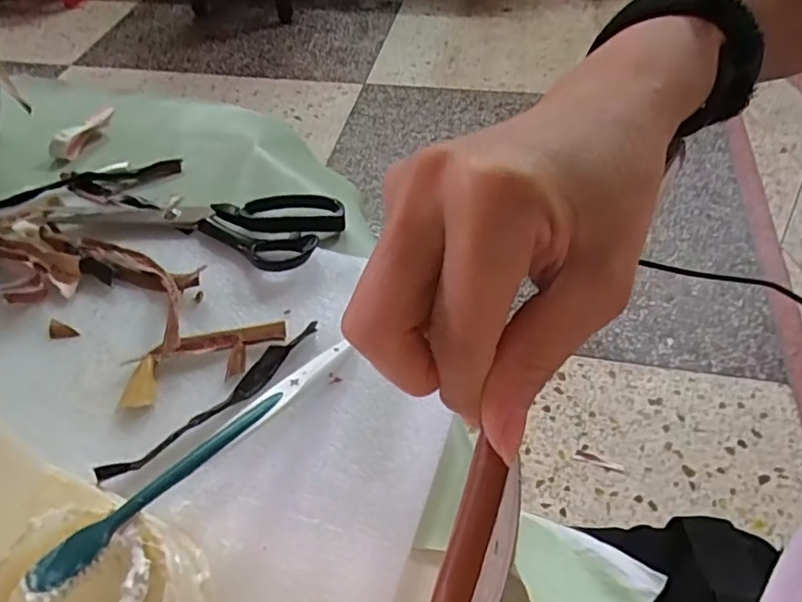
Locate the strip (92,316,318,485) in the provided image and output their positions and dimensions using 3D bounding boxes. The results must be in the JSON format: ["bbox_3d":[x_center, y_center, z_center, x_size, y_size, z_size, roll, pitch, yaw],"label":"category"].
[{"bbox_3d":[-0.097,0.052,0.323,0.136,0.008,0.015,-36,56,-27],"label":"strip"}]

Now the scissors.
[{"bbox_3d":[-0.143,-0.065,0.433,0.198,0.012,0.080,14,49,14],"label":"scissors"}]

